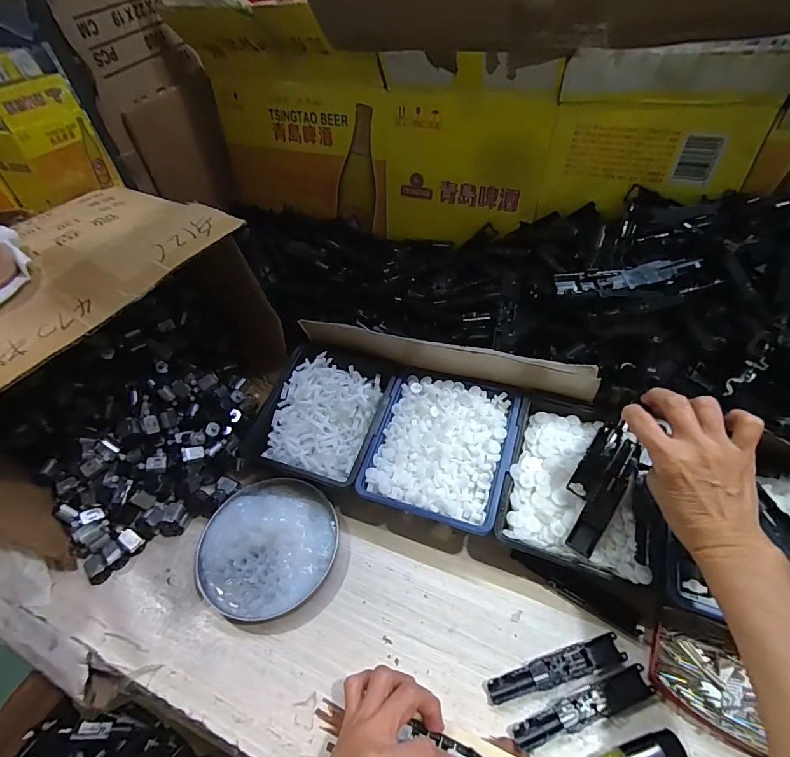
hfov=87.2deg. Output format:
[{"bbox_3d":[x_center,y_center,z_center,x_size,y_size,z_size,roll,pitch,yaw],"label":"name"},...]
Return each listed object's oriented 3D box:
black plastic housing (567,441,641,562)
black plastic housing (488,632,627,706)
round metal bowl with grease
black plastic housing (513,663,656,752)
[{"bbox_3d":[0.195,0.109,0.383,0.023,0.011,0.114,29,74,26],"label":"black plastic housing"},{"bbox_3d":[0.138,0.250,0.357,0.119,0.005,0.022,-14,50,-7],"label":"black plastic housing"},{"bbox_3d":[-0.134,0.171,0.438,0.140,0.025,0.140,-2,49,3],"label":"round metal bowl with grease"},{"bbox_3d":[0.154,0.270,0.339,0.119,0.005,0.022,-17,50,-10],"label":"black plastic housing"}]

